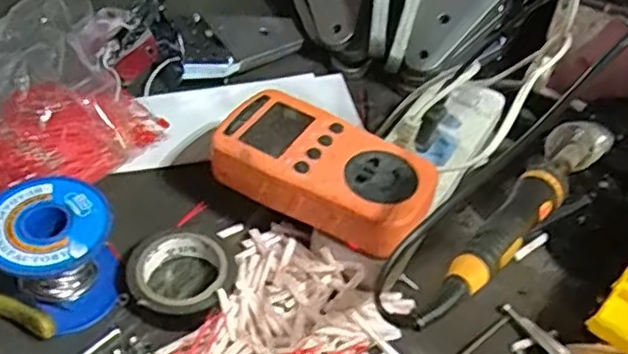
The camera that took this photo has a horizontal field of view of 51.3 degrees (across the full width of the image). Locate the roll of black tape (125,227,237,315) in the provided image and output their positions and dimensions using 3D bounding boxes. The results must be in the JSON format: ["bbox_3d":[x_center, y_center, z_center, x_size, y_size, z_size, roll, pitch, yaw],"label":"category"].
[{"bbox_3d":[-0.077,0.054,0.380,0.059,0.017,0.060,3,47,-3],"label":"roll of black tape"}]

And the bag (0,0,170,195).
[{"bbox_3d":[-0.179,-0.058,0.442,0.125,0.061,0.139,-28,55,-28],"label":"bag"}]

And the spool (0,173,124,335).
[{"bbox_3d":[-0.140,0.042,0.356,0.062,0.062,0.060,-27,55,-27],"label":"spool"}]

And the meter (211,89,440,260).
[{"bbox_3d":[0.008,-0.003,0.389,0.128,0.040,0.065,29,49,18],"label":"meter"}]

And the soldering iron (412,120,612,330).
[{"bbox_3d":[0.111,0.013,0.339,0.028,0.019,0.220,32,39,22],"label":"soldering iron"}]

